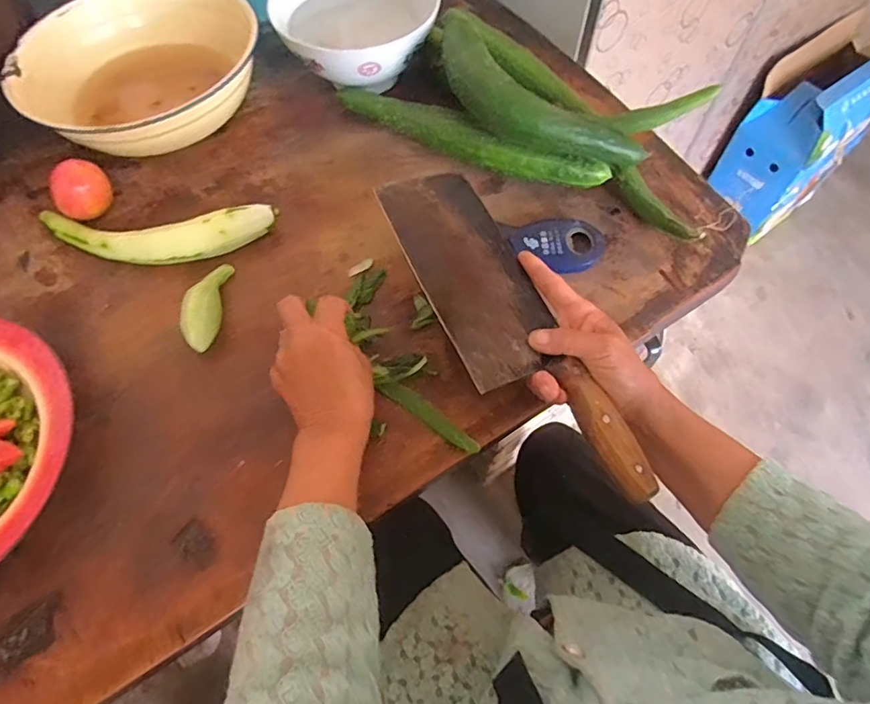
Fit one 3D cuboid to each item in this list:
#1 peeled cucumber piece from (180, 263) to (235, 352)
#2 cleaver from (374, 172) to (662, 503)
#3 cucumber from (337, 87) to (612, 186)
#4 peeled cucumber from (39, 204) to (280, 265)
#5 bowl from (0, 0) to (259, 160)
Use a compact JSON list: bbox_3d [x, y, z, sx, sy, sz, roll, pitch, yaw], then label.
[{"bbox_3d":[-0.208,-0.045,0.491,0.028,0.025,0.088,2,63,2],"label":"peeled cucumber piece"},{"bbox_3d":[0.058,-0.024,0.432,0.099,0.022,0.316,-29,69,-13],"label":"cleaver"},{"bbox_3d":[0.031,-0.223,0.550,0.290,0.035,0.039,22,66,11],"label":"cucumber"},{"bbox_3d":[-0.266,-0.114,0.515,0.216,0.033,0.059,-5,63,-2],"label":"peeled cucumber"},{"bbox_3d":[-0.313,-0.319,0.599,0.205,0.066,0.258,32,68,15],"label":"bowl"}]

